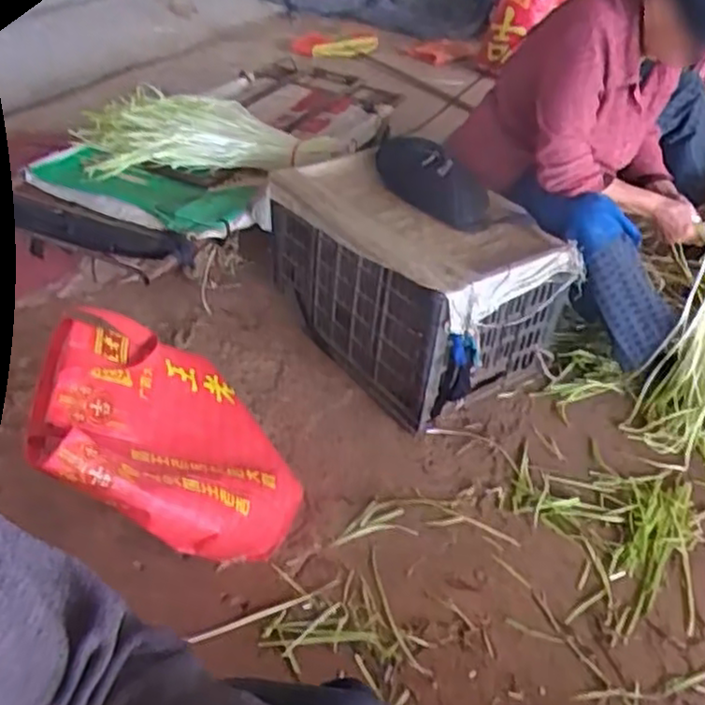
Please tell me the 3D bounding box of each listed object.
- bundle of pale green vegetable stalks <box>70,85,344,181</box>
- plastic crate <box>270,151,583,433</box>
[{"bbox_3d":[-0.327,-0.480,1.617,0.600,0.106,0.253,6,38,-1],"label":"bundle of pale green vegetable stalks"},{"bbox_3d":[0.099,-0.148,1.396,0.309,0.300,0.516,-22,47,-32],"label":"plastic crate"}]

